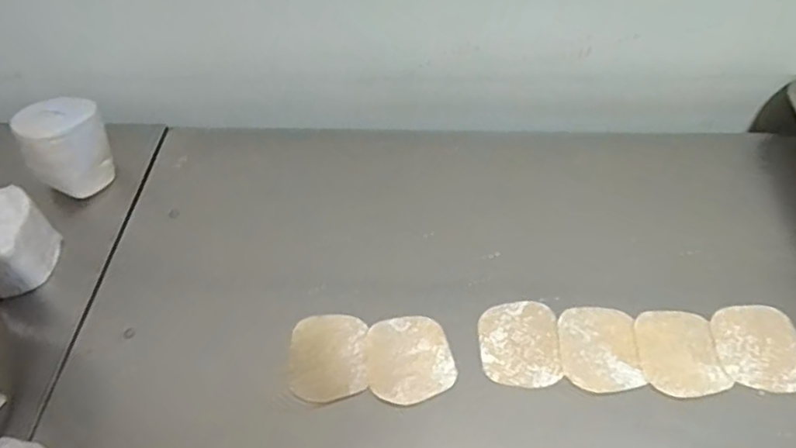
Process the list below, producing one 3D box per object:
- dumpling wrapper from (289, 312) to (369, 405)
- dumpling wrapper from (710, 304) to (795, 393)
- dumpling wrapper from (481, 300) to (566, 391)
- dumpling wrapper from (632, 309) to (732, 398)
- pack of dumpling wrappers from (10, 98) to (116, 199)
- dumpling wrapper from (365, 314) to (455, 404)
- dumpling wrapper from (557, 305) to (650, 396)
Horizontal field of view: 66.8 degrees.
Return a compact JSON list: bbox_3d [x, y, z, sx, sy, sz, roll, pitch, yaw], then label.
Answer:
[{"bbox_3d":[-0.064,0.120,0.552,0.069,0.004,0.087,-1,53,2],"label":"dumpling wrapper"},{"bbox_3d":[0.323,0.109,0.539,0.076,0.005,0.083,-2,53,1],"label":"dumpling wrapper"},{"bbox_3d":[0.112,0.107,0.551,0.069,0.004,0.083,0,53,3],"label":"dumpling wrapper"},{"bbox_3d":[0.250,0.112,0.537,0.069,0.004,0.082,-3,53,0],"label":"dumpling wrapper"},{"bbox_3d":[-0.371,-0.084,0.677,0.074,0.097,0.087,14,55,13],"label":"pack of dumpling wrappers"},{"bbox_3d":[0.010,0.122,0.551,0.076,0.005,0.083,-14,54,-8],"label":"dumpling wrapper"},{"bbox_3d":[0.182,0.110,0.545,0.067,0.004,0.083,1,53,4],"label":"dumpling wrapper"}]

